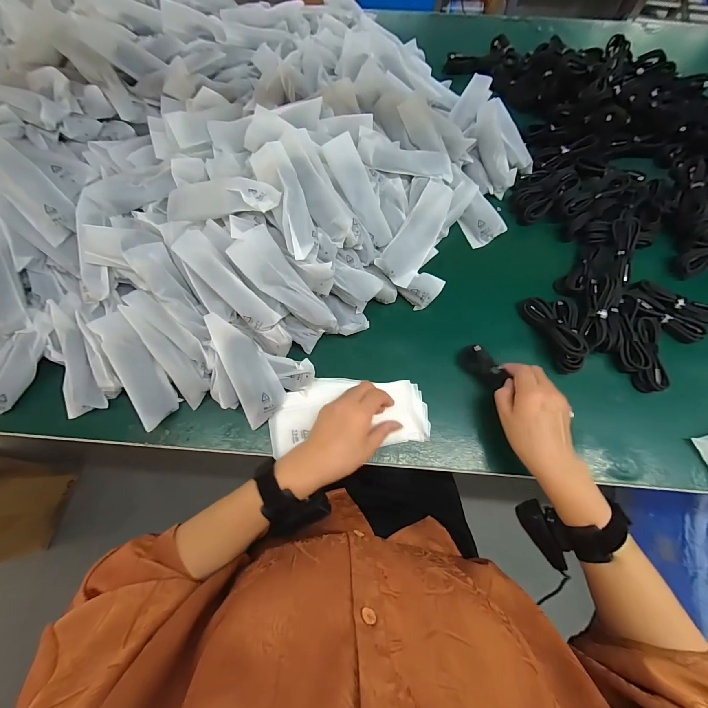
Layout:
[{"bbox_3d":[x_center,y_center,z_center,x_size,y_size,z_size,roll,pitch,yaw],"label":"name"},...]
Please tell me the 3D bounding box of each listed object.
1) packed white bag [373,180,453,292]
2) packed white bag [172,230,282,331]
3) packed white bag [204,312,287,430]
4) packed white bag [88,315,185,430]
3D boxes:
[{"bbox_3d":[0.094,-0.177,0.463,0.060,0.027,0.159,31,91,-20],"label":"packed white bag"},{"bbox_3d":[-0.159,-0.091,0.393,0.157,0.027,0.037,45,76,0],"label":"packed white bag"},{"bbox_3d":[-0.142,0.016,0.411,0.056,0.014,0.151,-29,92,-9],"label":"packed white bag"},{"bbox_3d":[-0.280,0.017,0.406,0.045,0.024,0.153,-29,92,-9],"label":"packed white bag"}]

